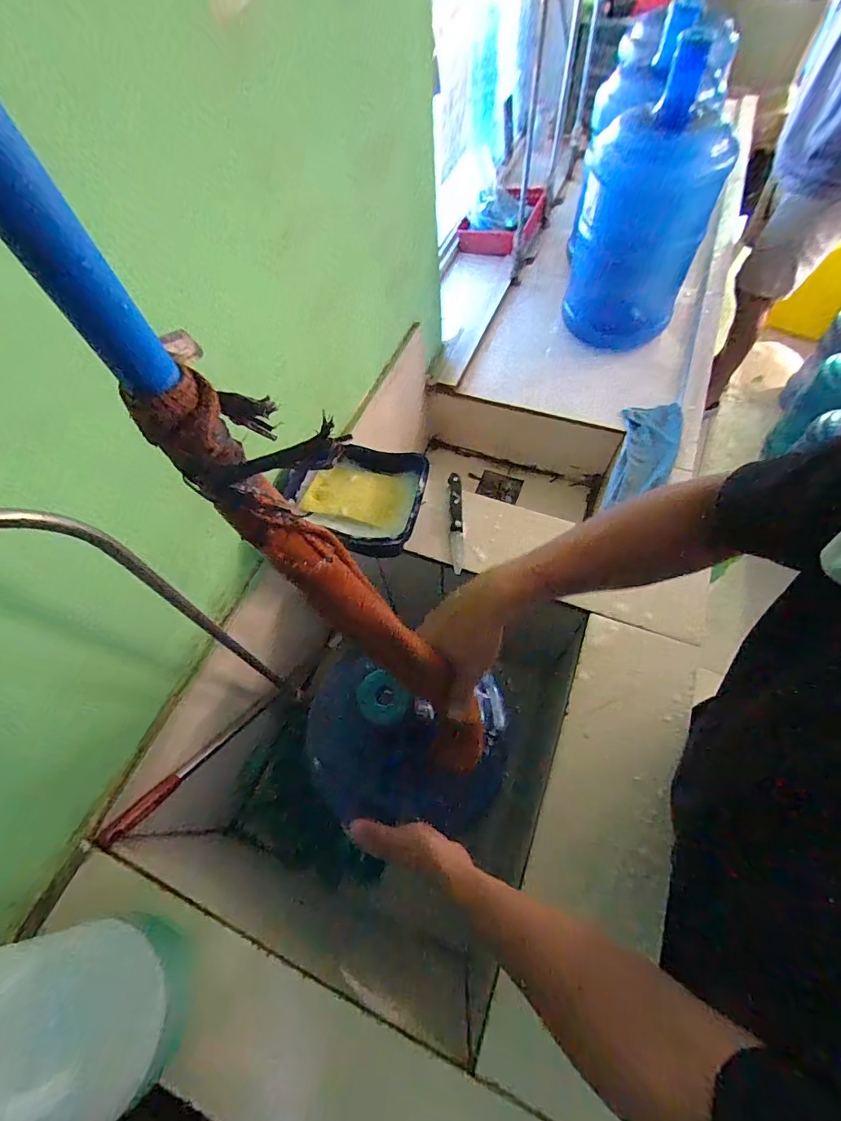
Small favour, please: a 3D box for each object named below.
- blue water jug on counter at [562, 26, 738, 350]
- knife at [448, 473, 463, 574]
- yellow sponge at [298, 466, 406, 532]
[{"bbox_3d":[0.478,-0.738,0.994,0.248,0.448,0.267,17,63,14],"label":"blue water jug on counter"},{"bbox_3d":[0.054,-0.064,0.694,0.020,0.017,0.169,-1,61,4],"label":"knife"},{"bbox_3d":[-0.096,-0.098,0.670,0.149,0.021,0.085,10,62,10],"label":"yellow sponge"}]

